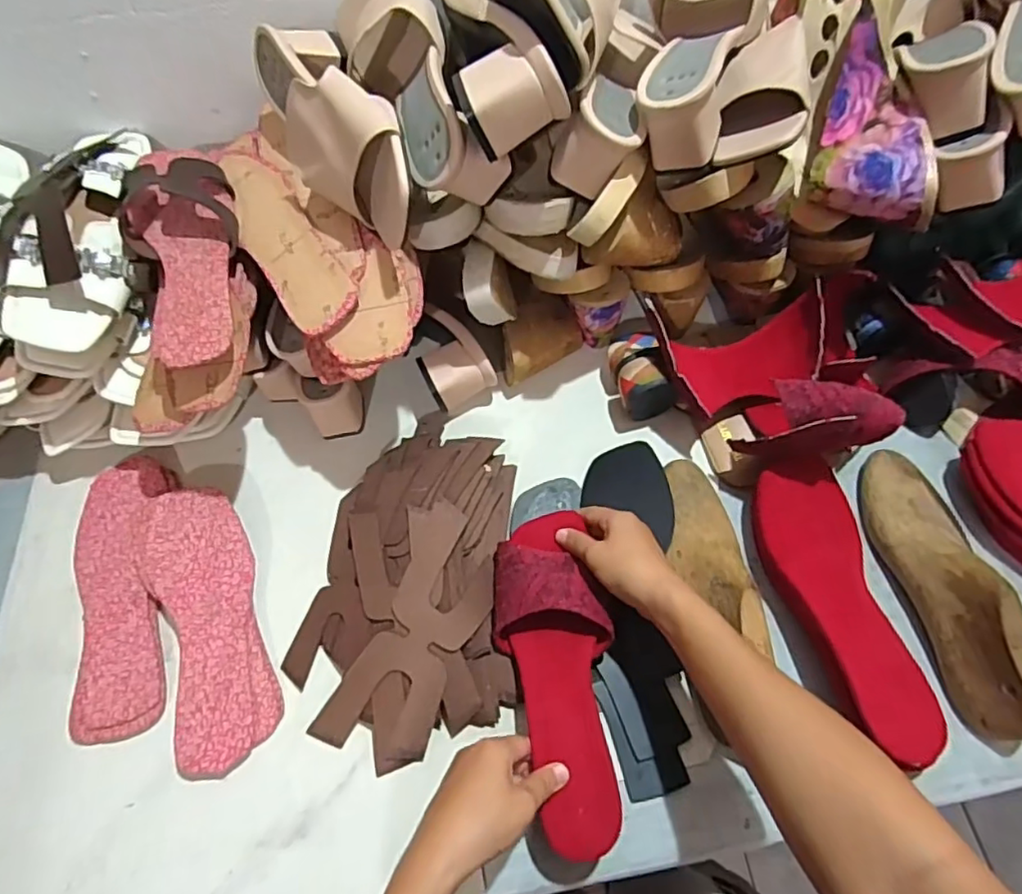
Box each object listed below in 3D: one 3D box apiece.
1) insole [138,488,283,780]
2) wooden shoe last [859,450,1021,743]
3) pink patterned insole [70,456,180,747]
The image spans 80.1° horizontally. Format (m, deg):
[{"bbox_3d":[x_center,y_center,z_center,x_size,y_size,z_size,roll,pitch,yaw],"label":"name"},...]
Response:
[{"bbox_3d":[-0.259,0.147,0.524,0.086,0.030,0.238,-23,63,-10],"label":"insole"},{"bbox_3d":[0.353,0.105,0.495,0.070,0.079,0.237,2,62,4],"label":"wooden shoe last"},{"bbox_3d":[-0.349,0.126,0.546,0.084,0.018,0.253,-11,62,-4],"label":"pink patterned insole"}]

